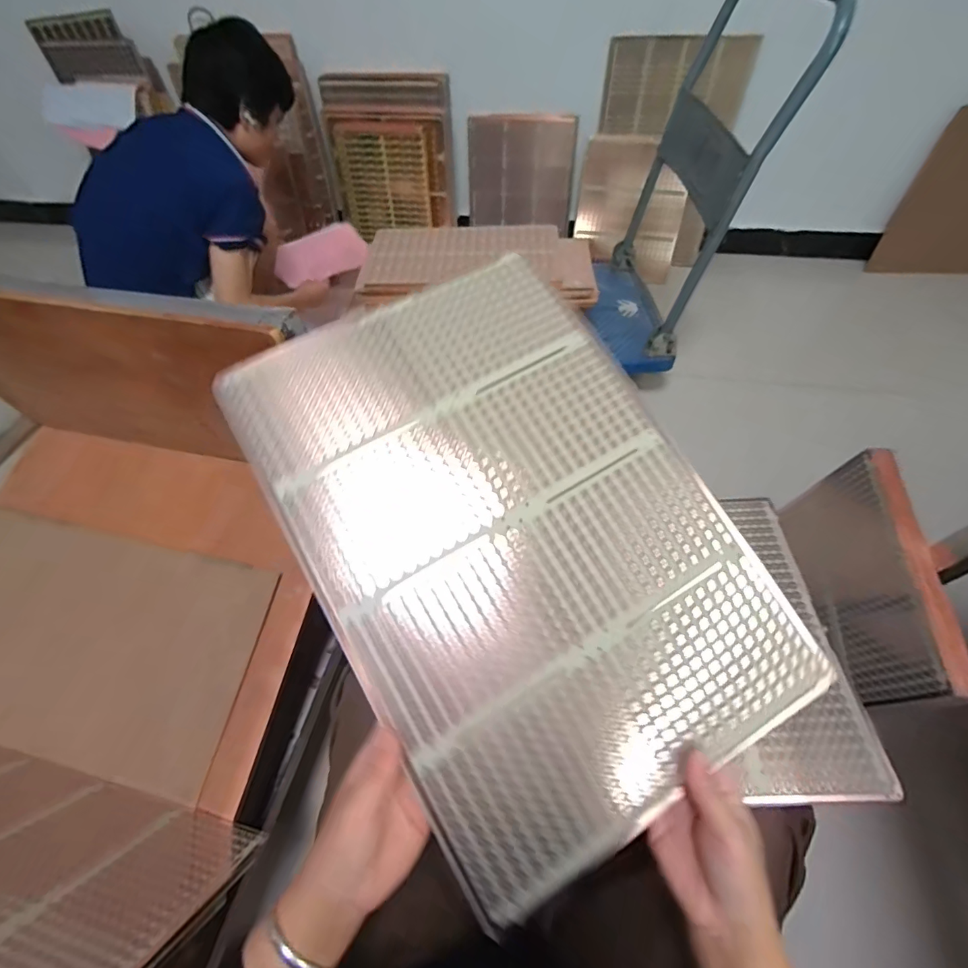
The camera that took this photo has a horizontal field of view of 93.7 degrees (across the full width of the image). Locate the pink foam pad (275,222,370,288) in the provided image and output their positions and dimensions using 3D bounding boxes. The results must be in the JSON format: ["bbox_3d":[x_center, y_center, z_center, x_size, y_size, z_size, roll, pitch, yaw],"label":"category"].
[{"bbox_3d":[-0.508,-0.714,1.409,0.275,0.029,0.164,-23,87,-5],"label":"pink foam pad"}]

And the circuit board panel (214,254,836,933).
[{"bbox_3d":[0.020,0.033,0.367,0.307,0.011,0.451,-29,79,-10],"label":"circuit board panel"}]

